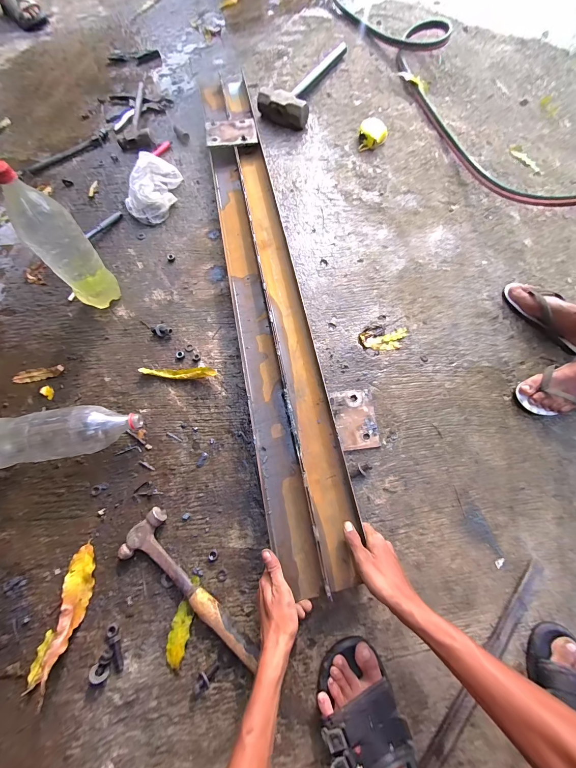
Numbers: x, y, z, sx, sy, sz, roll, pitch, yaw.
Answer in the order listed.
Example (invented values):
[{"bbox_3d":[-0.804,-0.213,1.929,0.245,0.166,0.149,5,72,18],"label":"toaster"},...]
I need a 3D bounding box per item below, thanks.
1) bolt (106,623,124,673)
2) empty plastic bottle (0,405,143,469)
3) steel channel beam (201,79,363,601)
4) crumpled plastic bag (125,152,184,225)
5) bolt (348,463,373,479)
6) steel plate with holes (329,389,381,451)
[{"bbox_3d":[-0.282,0.428,0.473,0.017,0.014,0.070,-16,83,-4],"label":"bolt"},{"bbox_3d":[-0.442,0.097,0.563,0.295,0.098,0.085,-8,70,-1],"label":"empty plastic bottle"},{"bbox_3d":[-0.066,-0.261,0.695,0.157,0.070,1.213,-11,70,-2],"label":"steel channel beam"},{"bbox_3d":[-0.362,-0.540,0.792,0.105,0.077,0.186,23,72,10],"label":"crumpled plastic bag"},{"bbox_3d":[0.145,0.171,0.580,0.047,0.018,0.024,-8,70,-1],"label":"bolt"},{"bbox_3d":[0.142,0.074,0.615,0.091,0.005,0.122,-6,71,-8],"label":"steel plate with holes"}]

